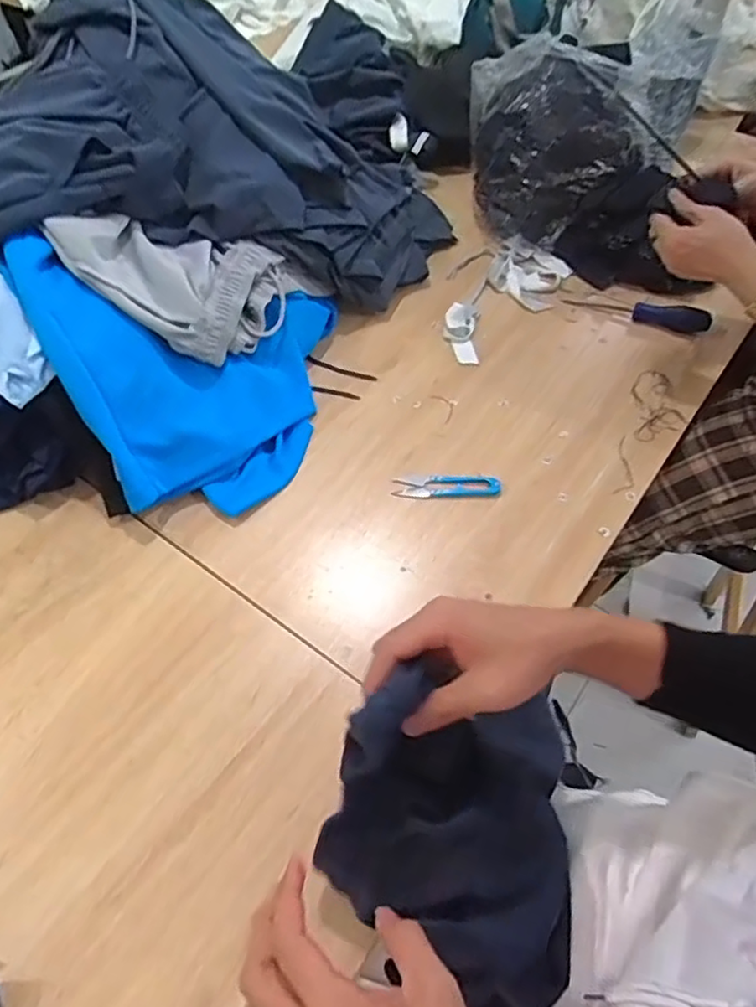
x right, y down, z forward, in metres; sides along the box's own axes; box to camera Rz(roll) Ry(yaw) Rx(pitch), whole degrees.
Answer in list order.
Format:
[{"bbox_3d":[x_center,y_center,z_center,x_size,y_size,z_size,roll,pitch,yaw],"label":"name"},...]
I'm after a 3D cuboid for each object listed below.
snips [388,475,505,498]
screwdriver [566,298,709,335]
[{"bbox_3d":[0.078,-0.020,0.734,0.119,0.005,0.028,1,56,1],"label":"snips"},{"bbox_3d":[0.351,-0.264,0.874,0.184,0.028,0.026,16,58,12],"label":"screwdriver"}]

